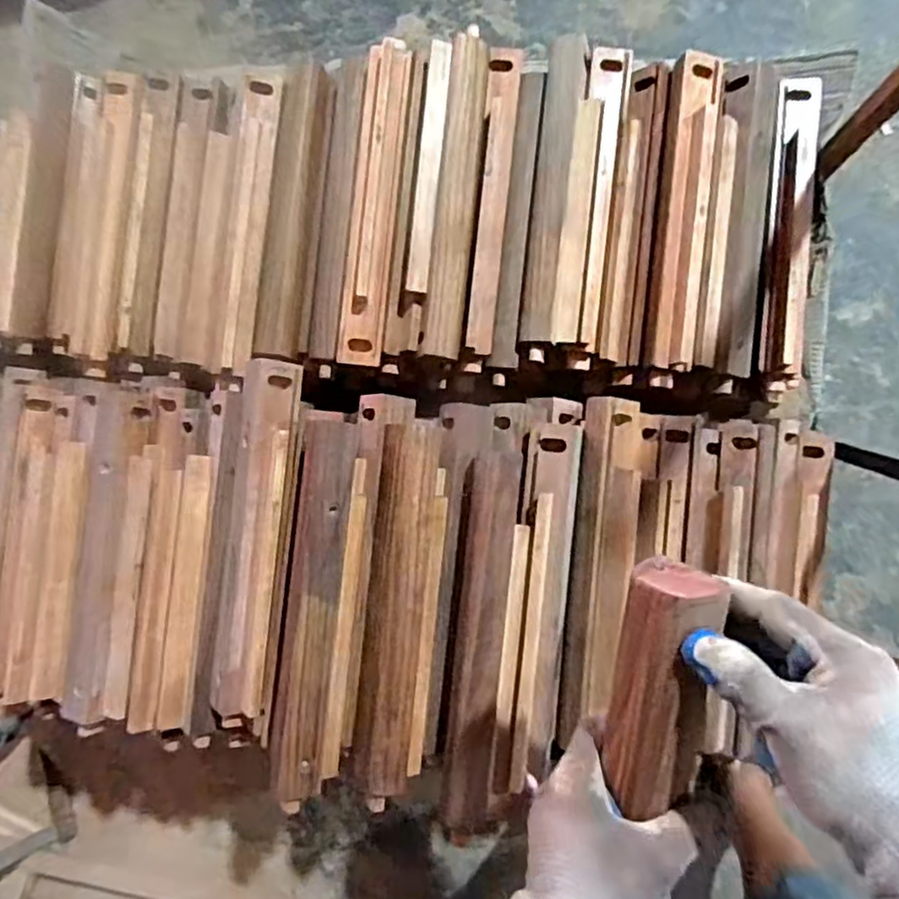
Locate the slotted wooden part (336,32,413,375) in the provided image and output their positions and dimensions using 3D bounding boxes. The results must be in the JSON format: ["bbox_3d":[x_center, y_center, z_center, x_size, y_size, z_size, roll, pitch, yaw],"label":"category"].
[{"bbox_3d":[-0.087,-0.280,0.729,0.056,0.043,0.364,6,88,8],"label":"slotted wooden part"}]

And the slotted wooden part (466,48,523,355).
[{"bbox_3d":[0.053,-0.296,0.751,0.039,0.033,0.365,4,88,8],"label":"slotted wooden part"}]

